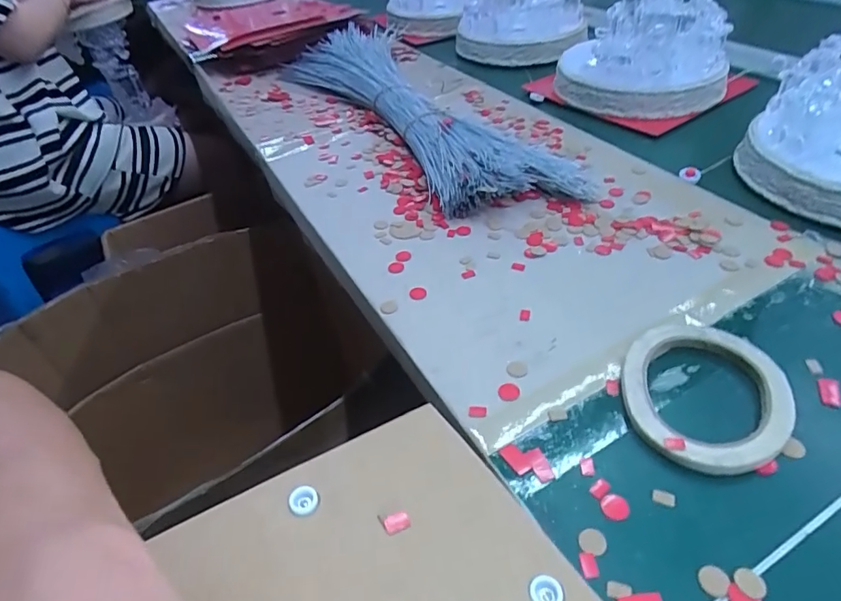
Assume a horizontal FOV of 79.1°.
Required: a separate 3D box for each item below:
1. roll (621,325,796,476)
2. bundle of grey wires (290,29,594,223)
[{"bbox_3d":[0.176,0.057,0.317,0.093,0.010,0.109,15,47,23],"label":"roll"},{"bbox_3d":[-0.022,-0.253,0.640,0.190,0.034,0.553,-20,44,-14],"label":"bundle of grey wires"}]

